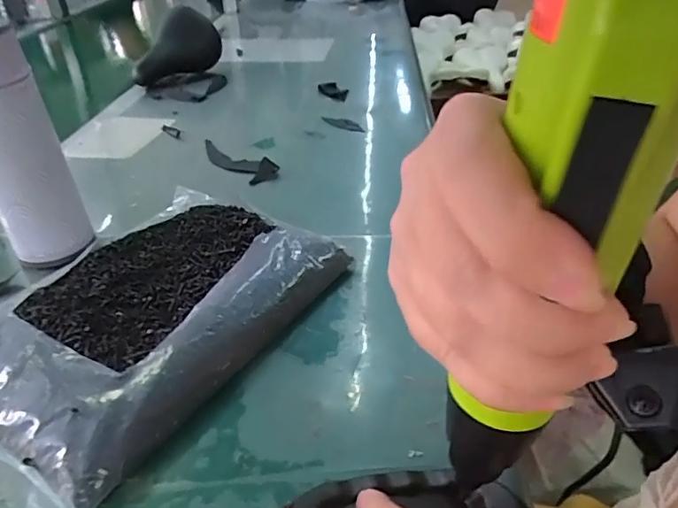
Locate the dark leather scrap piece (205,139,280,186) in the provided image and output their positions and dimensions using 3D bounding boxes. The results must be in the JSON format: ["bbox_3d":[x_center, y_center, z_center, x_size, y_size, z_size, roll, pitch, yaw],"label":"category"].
[{"bbox_3d":[-0.140,-0.127,0.687,0.043,0.015,0.156,-30,45,-34],"label":"dark leather scrap piece"}]

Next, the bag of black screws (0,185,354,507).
[{"bbox_3d":[-0.155,0.044,0.415,0.204,0.038,0.288,20,41,27],"label":"bag of black screws"}]

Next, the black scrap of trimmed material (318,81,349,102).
[{"bbox_3d":[-0.007,-0.284,0.912,0.037,0.014,0.075,-20,39,-23],"label":"black scrap of trimmed material"}]

